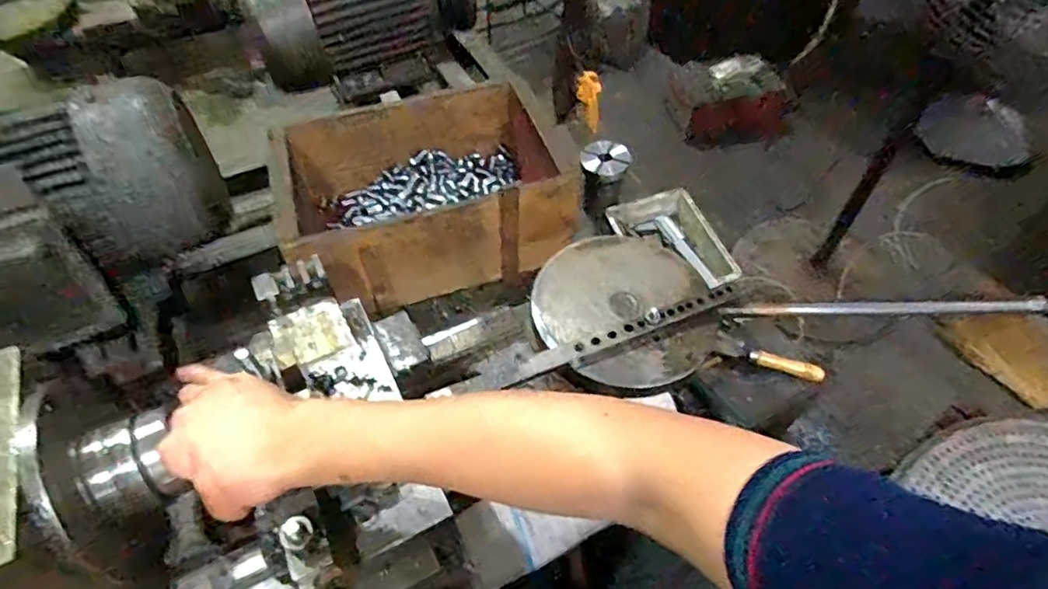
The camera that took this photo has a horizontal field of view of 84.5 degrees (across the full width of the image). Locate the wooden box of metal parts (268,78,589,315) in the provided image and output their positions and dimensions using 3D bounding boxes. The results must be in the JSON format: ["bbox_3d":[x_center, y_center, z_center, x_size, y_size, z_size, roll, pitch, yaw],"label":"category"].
[{"bbox_3d":[-0.133,-0.144,0.790,0.351,0.139,0.261,-17,54,-12],"label":"wooden box of metal parts"}]

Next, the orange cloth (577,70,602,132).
[{"bbox_3d":[0.117,-0.335,1.003,0.039,0.102,0.016,-20,30,-14],"label":"orange cloth"}]

